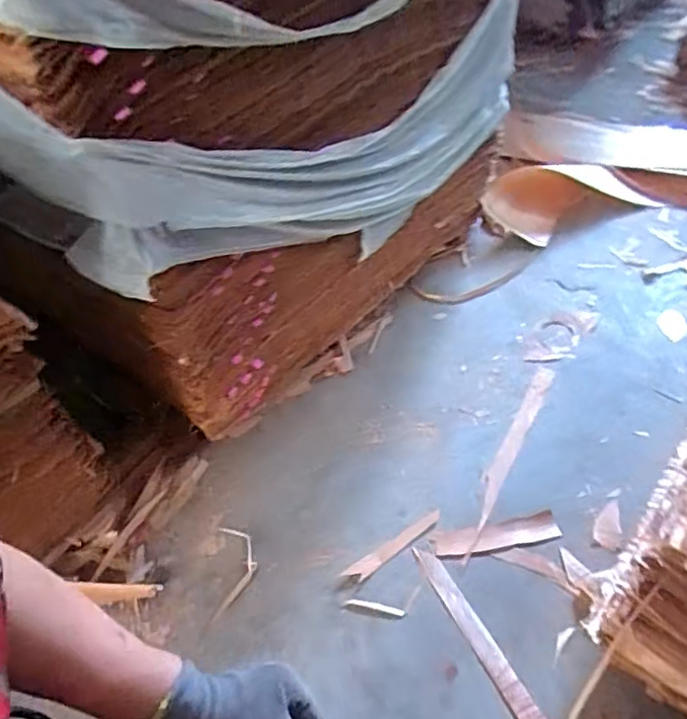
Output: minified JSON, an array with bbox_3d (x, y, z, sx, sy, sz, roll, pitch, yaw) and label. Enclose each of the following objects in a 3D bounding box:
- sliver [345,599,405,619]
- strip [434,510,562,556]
[{"bbox_3d":[0.067,0.525,1.255,0.121,0.006,0.024,5,45,11],"label":"sliver"},{"bbox_3d":[0.347,0.399,1.352,0.282,0.006,0.065,-10,44,-5],"label":"strip"}]

